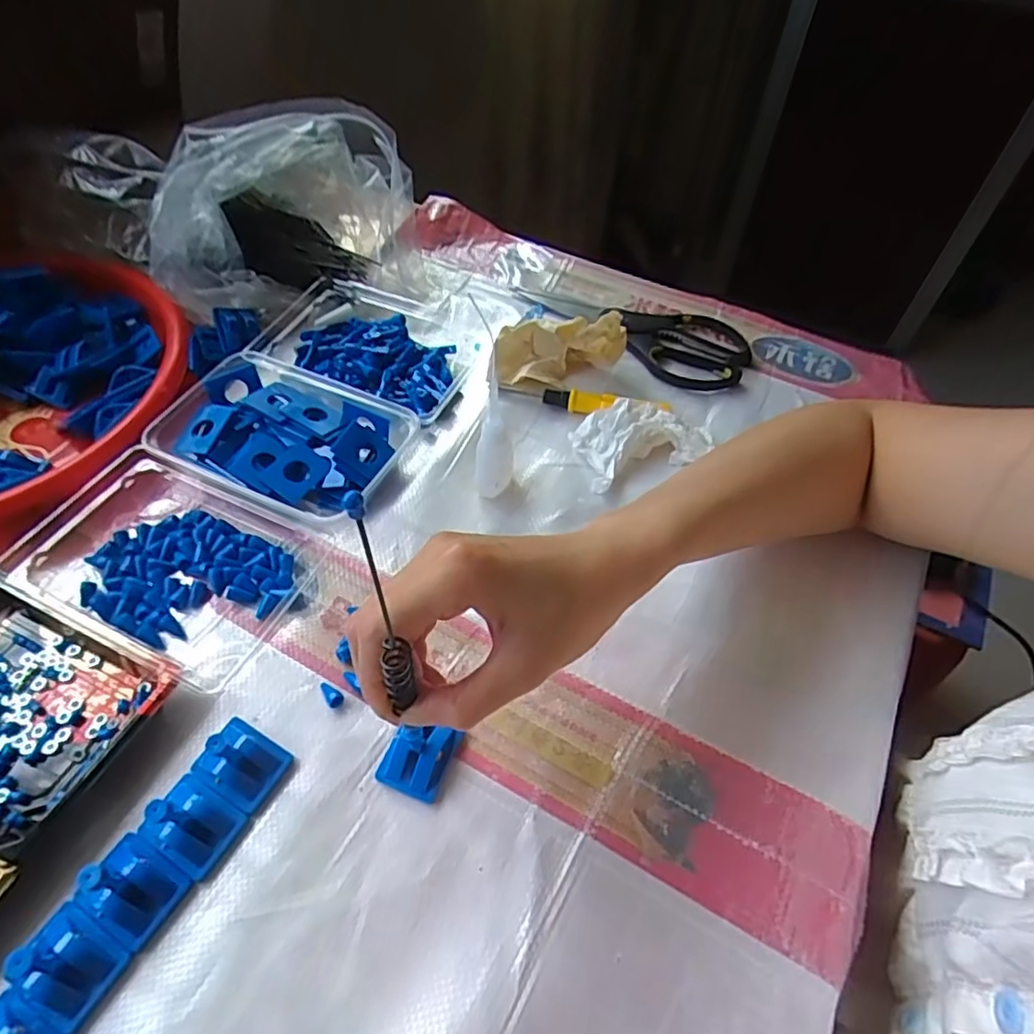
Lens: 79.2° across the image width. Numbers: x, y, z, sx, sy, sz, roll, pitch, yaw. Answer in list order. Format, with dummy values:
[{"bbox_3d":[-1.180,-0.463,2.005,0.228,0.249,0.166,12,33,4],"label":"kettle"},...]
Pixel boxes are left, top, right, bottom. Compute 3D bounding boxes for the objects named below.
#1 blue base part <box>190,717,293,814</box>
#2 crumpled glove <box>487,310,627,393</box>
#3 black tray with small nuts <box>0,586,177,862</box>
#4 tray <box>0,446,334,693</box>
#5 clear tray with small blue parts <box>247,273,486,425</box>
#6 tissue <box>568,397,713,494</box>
[{"bbox_3d":[-0.146,0.129,0.331,0.042,0.015,0.034,27,58,16],"label":"blue base part"},{"bbox_3d":[0.032,-0.134,0.506,0.113,0.065,0.050,-13,55,5],"label":"crumpled glove"},{"bbox_3d":[-0.281,0.101,0.341,0.158,0.026,0.103,21,56,12],"label":"black tray with small nuts"},{"bbox_3d":[-0.225,0.026,0.396,0.174,0.032,0.111,20,56,11],"label":"tray"},{"bbox_3d":[-0.124,-0.146,0.525,0.183,0.034,0.120,21,56,13],"label":"clear tray with small blue parts"},{"bbox_3d":[0.093,-0.061,0.466,0.093,0.024,0.061,-13,55,-11],"label":"tissue"}]

